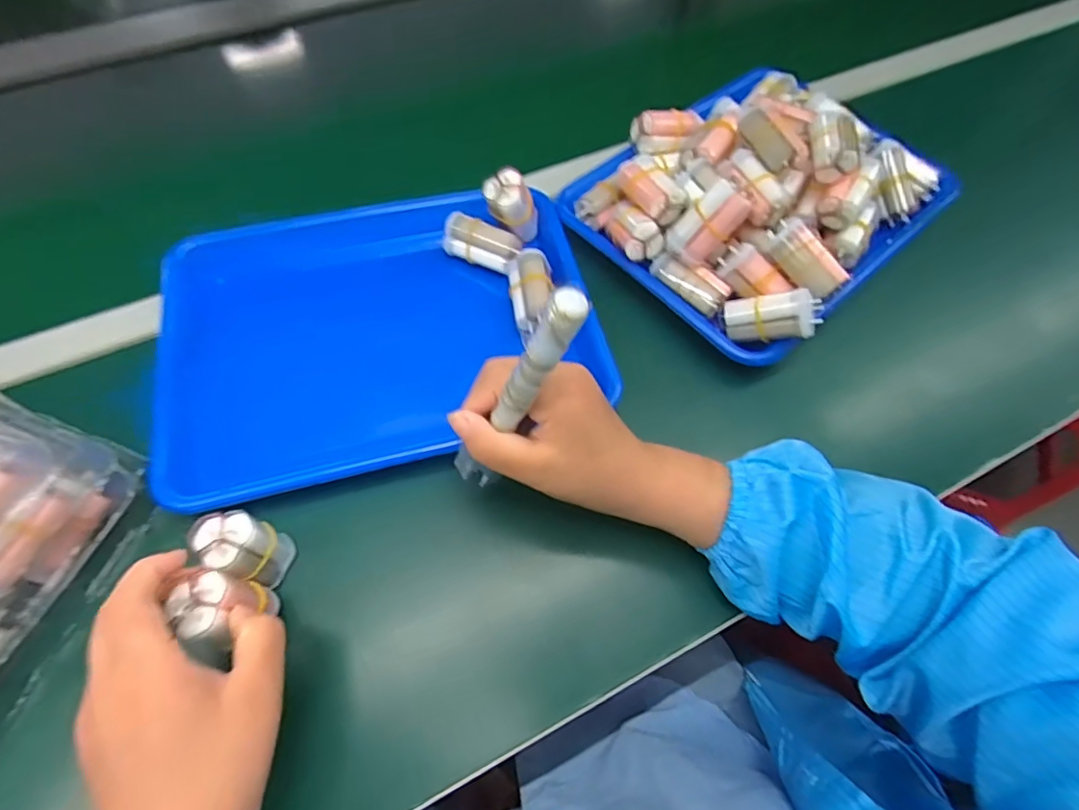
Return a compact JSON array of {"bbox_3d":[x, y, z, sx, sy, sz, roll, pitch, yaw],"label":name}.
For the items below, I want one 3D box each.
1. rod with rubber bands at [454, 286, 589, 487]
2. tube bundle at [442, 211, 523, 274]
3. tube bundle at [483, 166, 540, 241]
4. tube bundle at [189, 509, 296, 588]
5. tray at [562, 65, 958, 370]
[{"bbox_3d":[-0.015,0.000,0.288,0.016,0.158,0.018,-6,59,-30],"label":"rod with rubber bands"},{"bbox_3d":[-0.050,-0.144,0.477,0.069,0.025,0.031,25,63,12],"label":"tube bundle"},{"bbox_3d":[-0.022,-0.172,0.479,0.038,0.071,0.035,-23,62,11],"label":"tube bundle"},{"bbox_3d":[-0.179,0.093,0.338,0.032,0.068,0.034,-17,59,1],"label":"tube bundle"},{"bbox_3d":[0.210,-0.213,0.493,0.331,0.075,0.248,-39,69,-20],"label":"tray"}]

